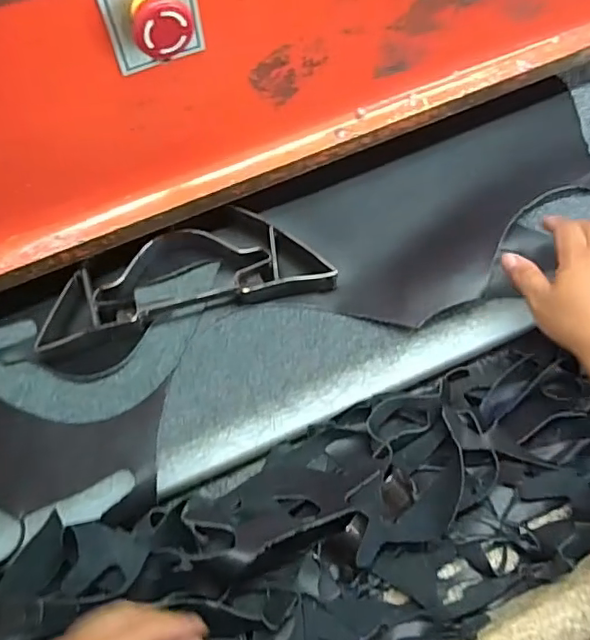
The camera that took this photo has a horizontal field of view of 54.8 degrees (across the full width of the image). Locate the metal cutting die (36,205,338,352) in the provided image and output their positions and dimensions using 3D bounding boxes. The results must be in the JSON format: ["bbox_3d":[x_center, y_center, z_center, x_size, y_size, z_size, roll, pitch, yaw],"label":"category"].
[{"bbox_3d":[-0.103,-0.048,0.531,0.263,0.038,0.102,-15,66,-6],"label":"metal cutting die"}]

